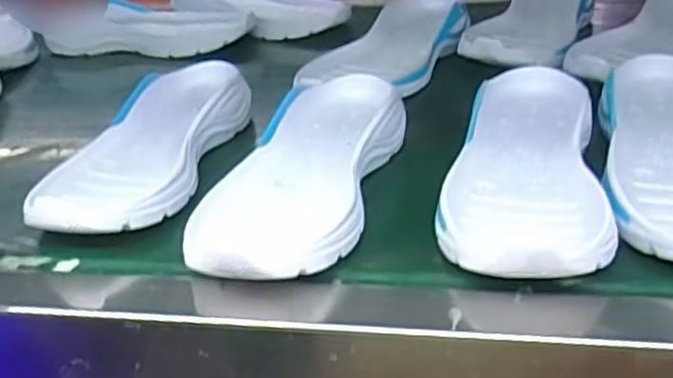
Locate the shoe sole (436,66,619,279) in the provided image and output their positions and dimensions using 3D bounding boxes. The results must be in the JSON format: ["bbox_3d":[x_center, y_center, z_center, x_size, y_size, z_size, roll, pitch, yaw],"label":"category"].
[{"bbox_3d":[0.120,-0.021,0.459,0.094,0.036,0.232,2,32,13],"label":"shoe sole"}]

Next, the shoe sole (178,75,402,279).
[{"bbox_3d":[-0.023,-0.009,0.479,0.099,0.048,0.245,4,32,16],"label":"shoe sole"}]

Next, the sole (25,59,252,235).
[{"bbox_3d":[-0.143,-0.028,0.533,0.102,0.042,0.256,2,32,13],"label":"sole"}]

